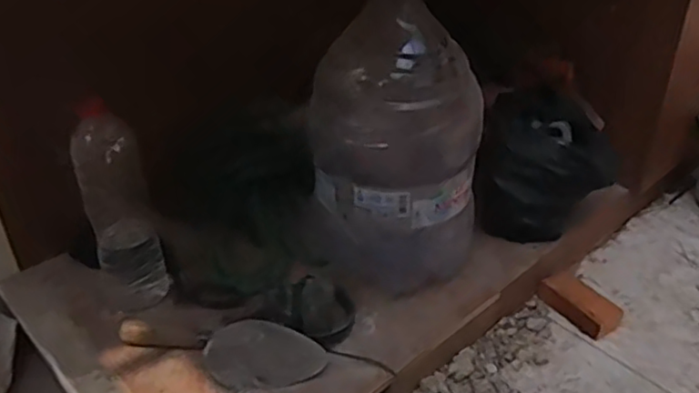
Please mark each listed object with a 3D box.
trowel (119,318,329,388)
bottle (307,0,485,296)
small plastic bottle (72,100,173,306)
[{"bbox_3d":[-0.171,0.193,0.835,0.271,0.064,0.069,7,34,12],"label":"trowel"},{"bbox_3d":[0.075,-0.068,0.895,0.200,0.395,0.197,22,40,31],"label":"bottle"},{"bbox_3d":[-0.323,0.027,0.917,0.089,0.313,0.089,-10,34,-14],"label":"small plastic bottle"}]

